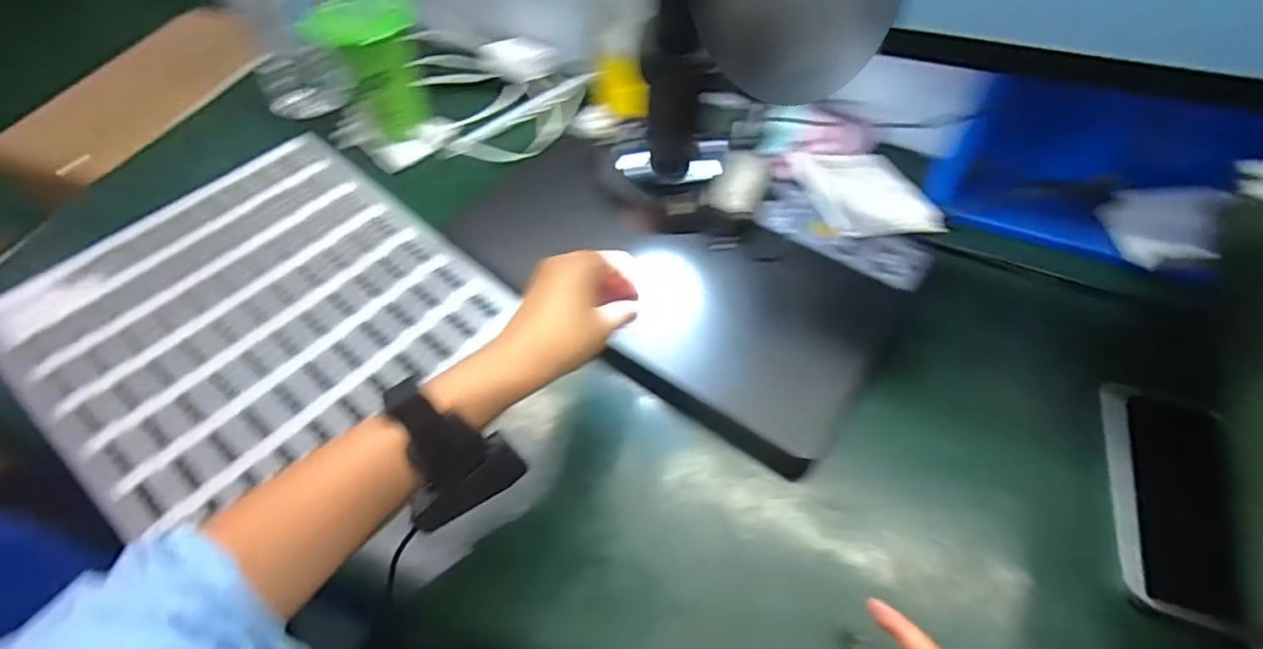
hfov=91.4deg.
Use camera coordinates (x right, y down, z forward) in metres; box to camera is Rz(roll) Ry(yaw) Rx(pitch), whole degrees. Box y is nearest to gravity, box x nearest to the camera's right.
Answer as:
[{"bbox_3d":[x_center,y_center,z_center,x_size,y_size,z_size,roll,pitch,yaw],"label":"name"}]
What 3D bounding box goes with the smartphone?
[{"bbox_3d":[0.364,0.115,0.418,0.062,0.009,0.166,-9,48,41],"label":"smartphone"}]

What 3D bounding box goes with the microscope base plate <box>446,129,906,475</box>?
[{"bbox_3d":[0.025,-0.043,0.536,0.372,0.038,0.193,29,60,19],"label":"microscope base plate"}]

